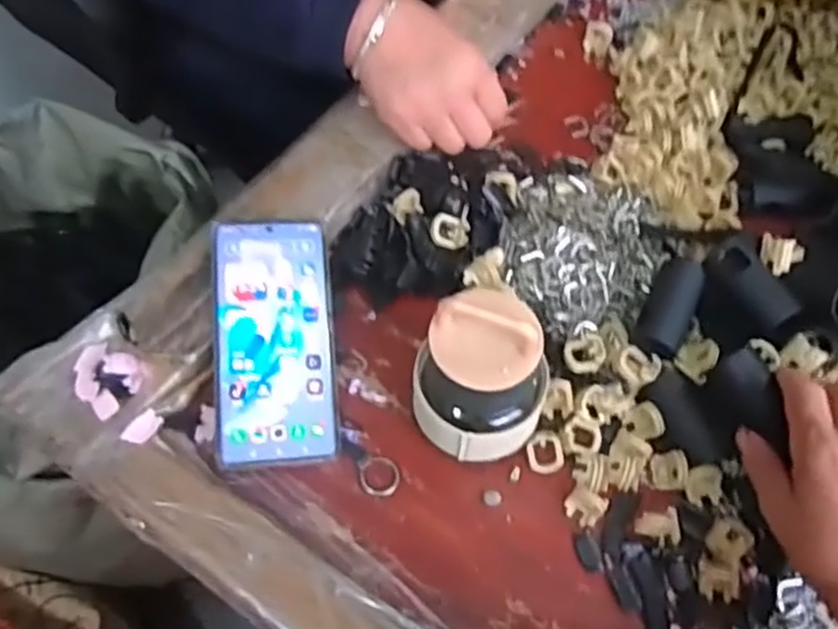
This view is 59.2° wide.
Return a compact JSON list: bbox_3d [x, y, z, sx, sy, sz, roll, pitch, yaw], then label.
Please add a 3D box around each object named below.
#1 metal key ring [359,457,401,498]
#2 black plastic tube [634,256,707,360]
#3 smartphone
[{"bbox_3d":[-0.024,0.102,0.464,0.026,0.004,0.024,-1,61,1],"label":"metal key ring"},{"bbox_3d":[0.165,-0.005,0.485,0.029,0.027,0.070,24,65,14],"label":"black plastic tube"},{"bbox_3d":[-0.095,0.014,0.485,0.074,0.007,0.165,-3,74,-11],"label":"smartphone"}]

